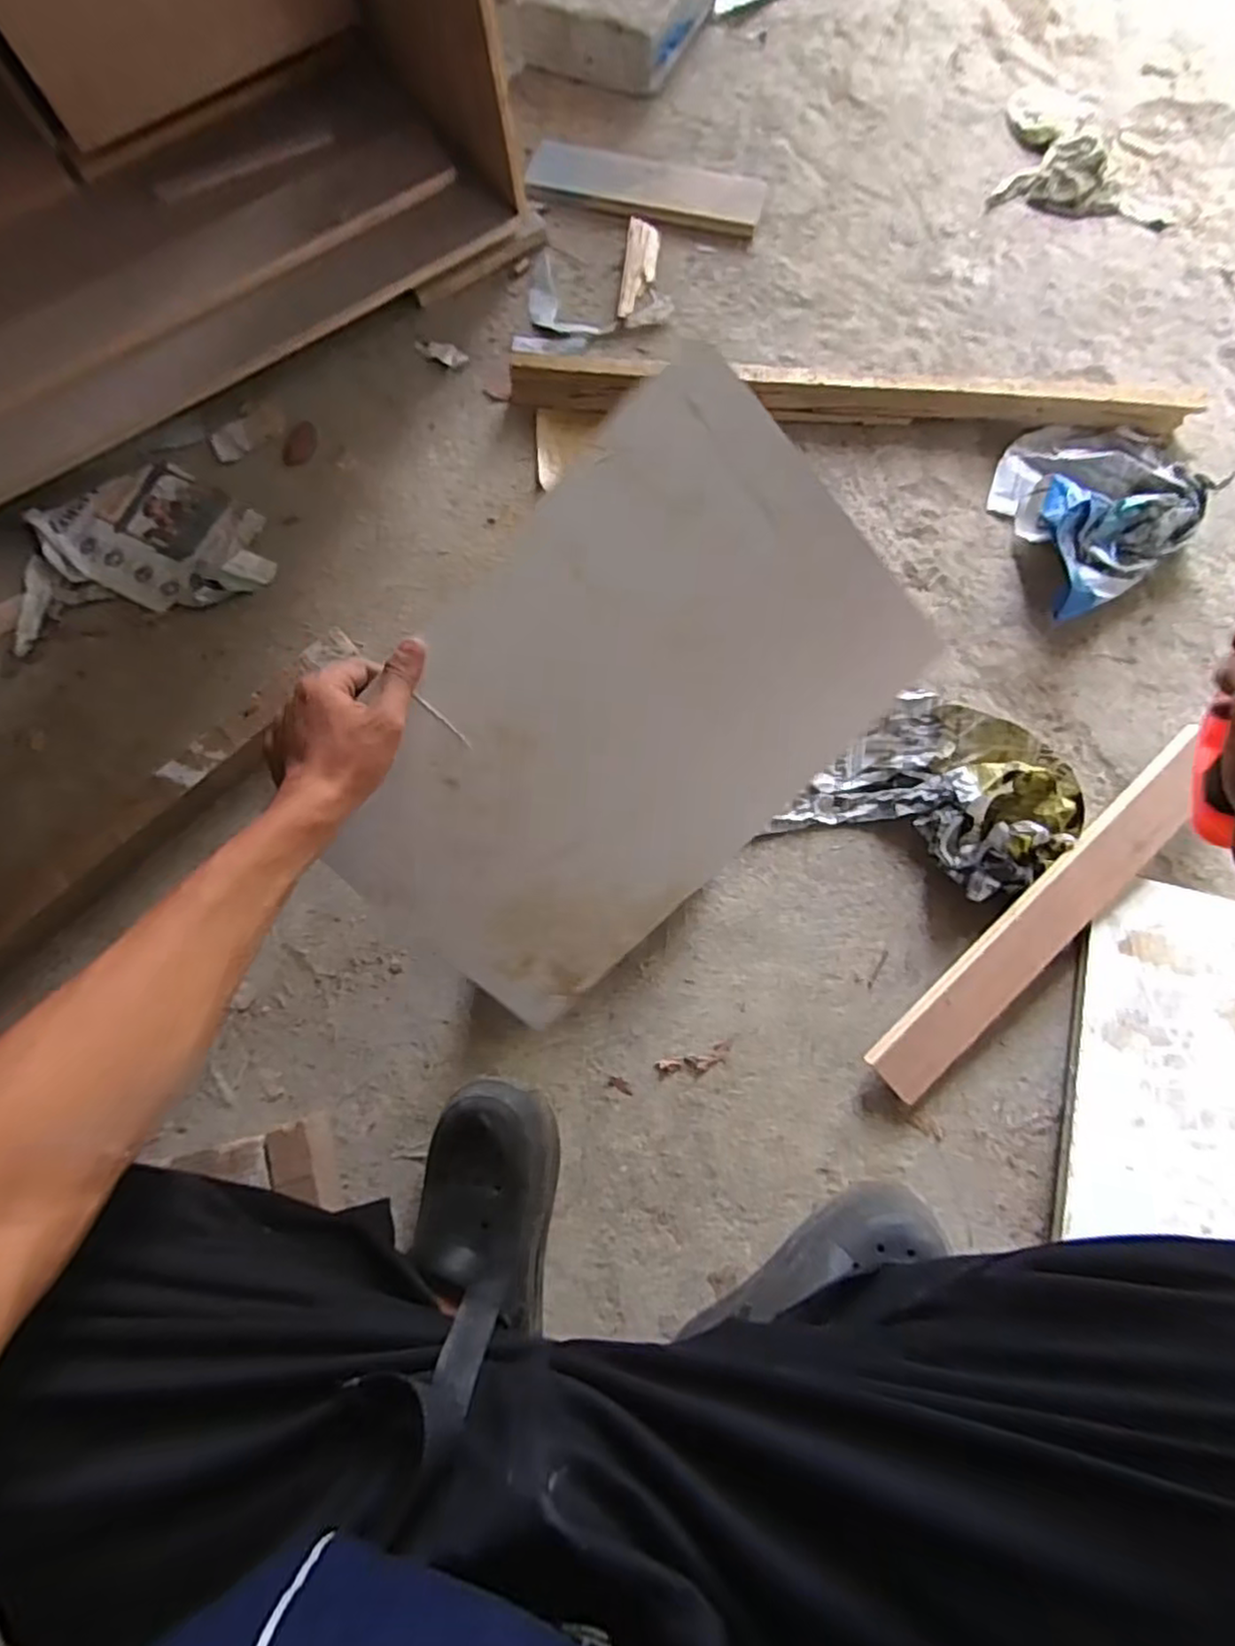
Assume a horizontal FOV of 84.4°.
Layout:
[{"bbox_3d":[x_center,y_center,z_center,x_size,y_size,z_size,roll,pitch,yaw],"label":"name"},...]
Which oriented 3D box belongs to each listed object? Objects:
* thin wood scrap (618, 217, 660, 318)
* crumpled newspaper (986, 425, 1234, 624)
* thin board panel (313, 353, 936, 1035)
[{"bbox_3d":[0.029,-0.724,0.886,0.041,0.010,0.149,7,77,3],"label":"thin wood scrap"},{"bbox_3d":[0.542,-0.362,0.754,0.203,0.075,0.236,-16,77,-2],"label":"crumpled newspaper"},{"bbox_3d":[0.000,-0.062,0.483,0.259,0.011,0.421,41,98,-19],"label":"thin board panel"}]

